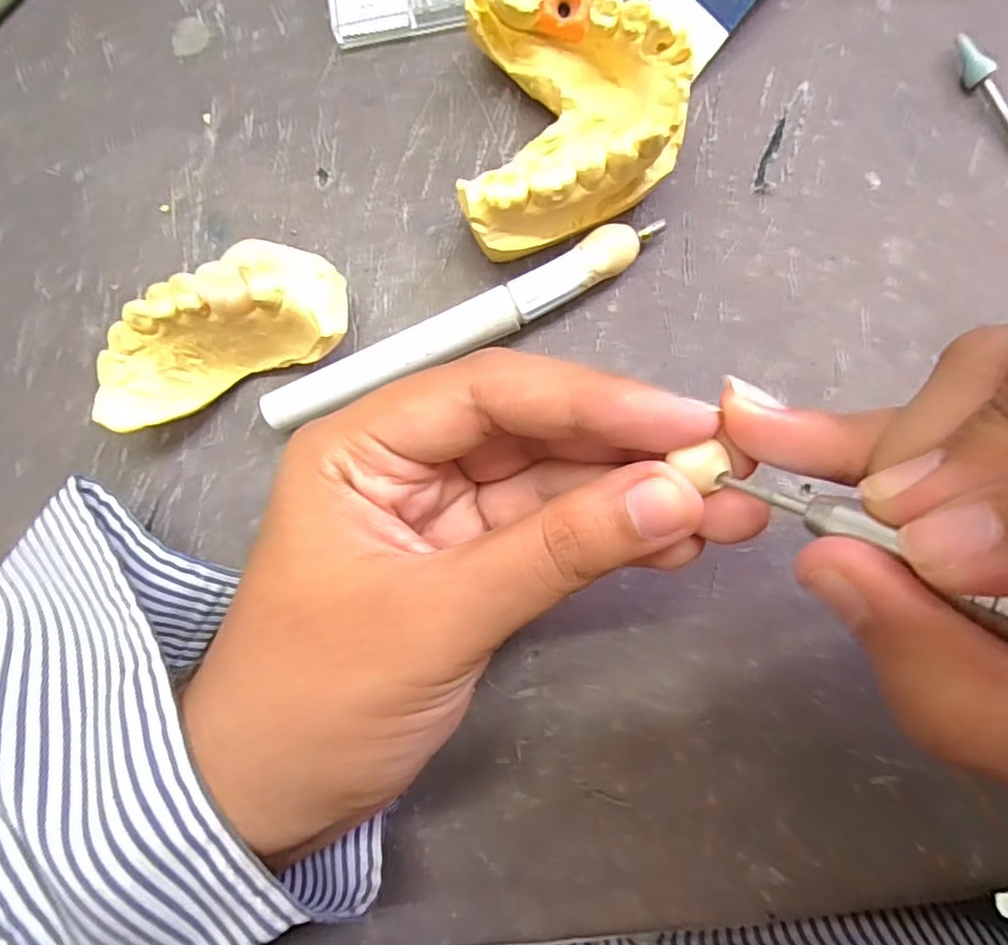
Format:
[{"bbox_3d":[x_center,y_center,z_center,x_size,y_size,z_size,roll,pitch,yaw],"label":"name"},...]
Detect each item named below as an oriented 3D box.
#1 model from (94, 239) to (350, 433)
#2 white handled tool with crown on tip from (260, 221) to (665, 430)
[{"bbox_3d":[-0.074,-0.035,0.158,0.068,0.027,0.027,-22,90,7],"label":"model"},{"bbox_3d":[-0.013,-0.037,0.159,0.109,0.012,0.014,-26,90,7],"label":"white handled tool with crown on tip"}]

